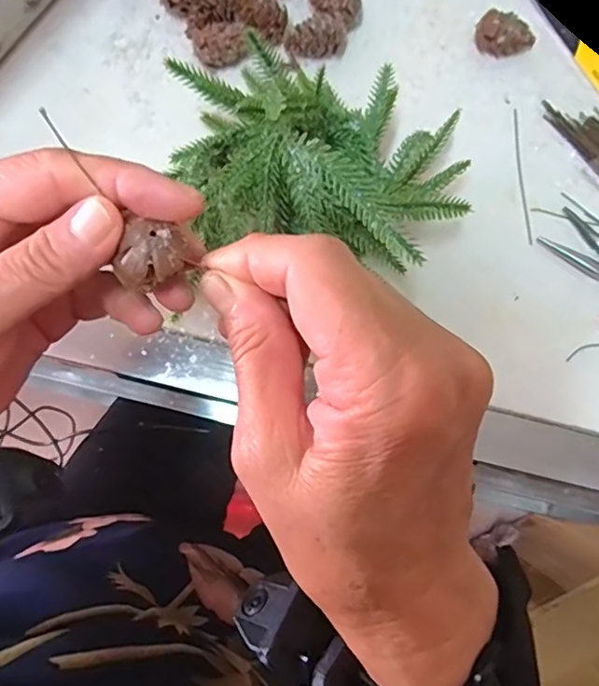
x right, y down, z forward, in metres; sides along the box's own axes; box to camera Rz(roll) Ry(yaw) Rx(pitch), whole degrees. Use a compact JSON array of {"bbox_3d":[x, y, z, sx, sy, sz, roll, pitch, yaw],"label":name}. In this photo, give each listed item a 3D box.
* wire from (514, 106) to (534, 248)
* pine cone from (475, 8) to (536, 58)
[{"bbox_3d":[0.133,-0.100,0.328,0.004,0.004,0.086,-1,79,-1],"label":"wire"},{"bbox_3d":[0.127,-0.189,0.340,0.035,0.019,0.019,25,79,4],"label":"pine cone"}]

